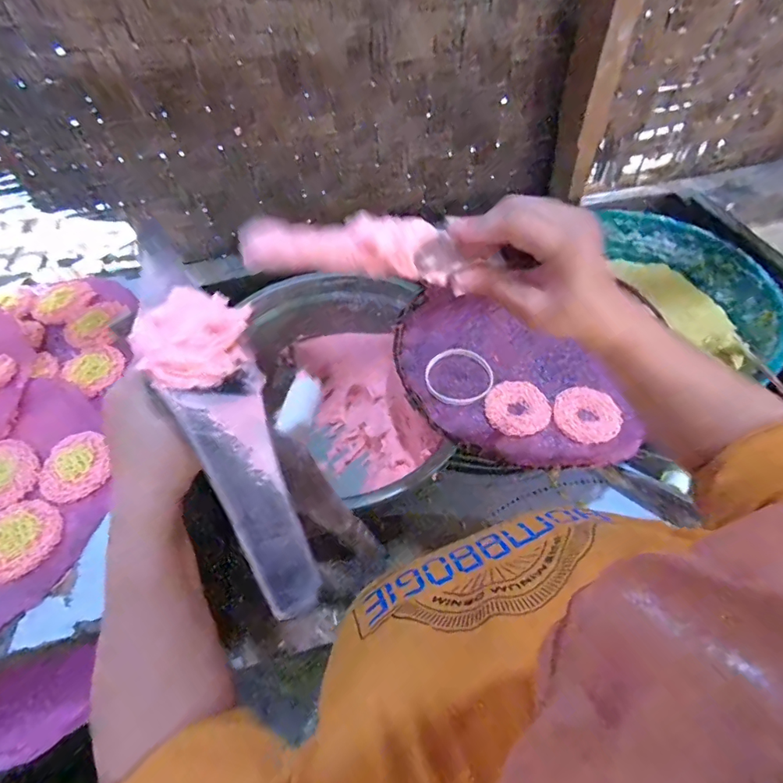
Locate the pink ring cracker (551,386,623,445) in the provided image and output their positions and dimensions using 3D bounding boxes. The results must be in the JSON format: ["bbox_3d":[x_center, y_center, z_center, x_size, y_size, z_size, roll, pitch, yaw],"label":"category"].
[{"bbox_3d":[0.244,0.027,0.564,0.079,0.015,0.076,-2,55,4],"label":"pink ring cracker"}]

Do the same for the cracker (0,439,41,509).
[{"bbox_3d":[-0.423,0.092,0.487,0.073,0.016,0.077,-2,55,4],"label":"cracker"}]

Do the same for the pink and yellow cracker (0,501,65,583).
[{"bbox_3d":[-0.375,0.145,0.445,0.083,0.006,0.076,-2,55,4],"label":"pink and yellow cracker"}]

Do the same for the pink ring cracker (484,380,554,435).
[{"bbox_3d":[0.162,0.021,0.580,0.080,0.008,0.079,-2,55,4],"label":"pink ring cracker"}]

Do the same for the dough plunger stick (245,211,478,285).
[{"bbox_3d":[-0.013,-0.084,0.264,0.141,0.029,0.021,-4,52,-24],"label":"dough plunger stick"}]

